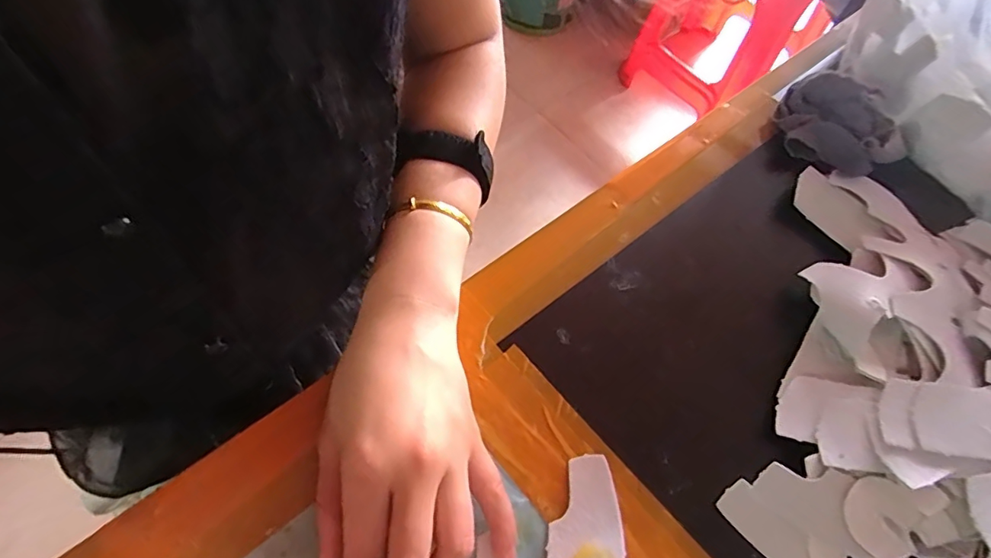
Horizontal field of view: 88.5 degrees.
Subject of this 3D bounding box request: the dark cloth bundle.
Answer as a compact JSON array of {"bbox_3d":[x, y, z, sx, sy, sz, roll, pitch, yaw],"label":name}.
[{"bbox_3d":[0.252,-0.114,0.372,0.087,0.042,0.059,41,67,16],"label":"dark cloth bundle"}]

